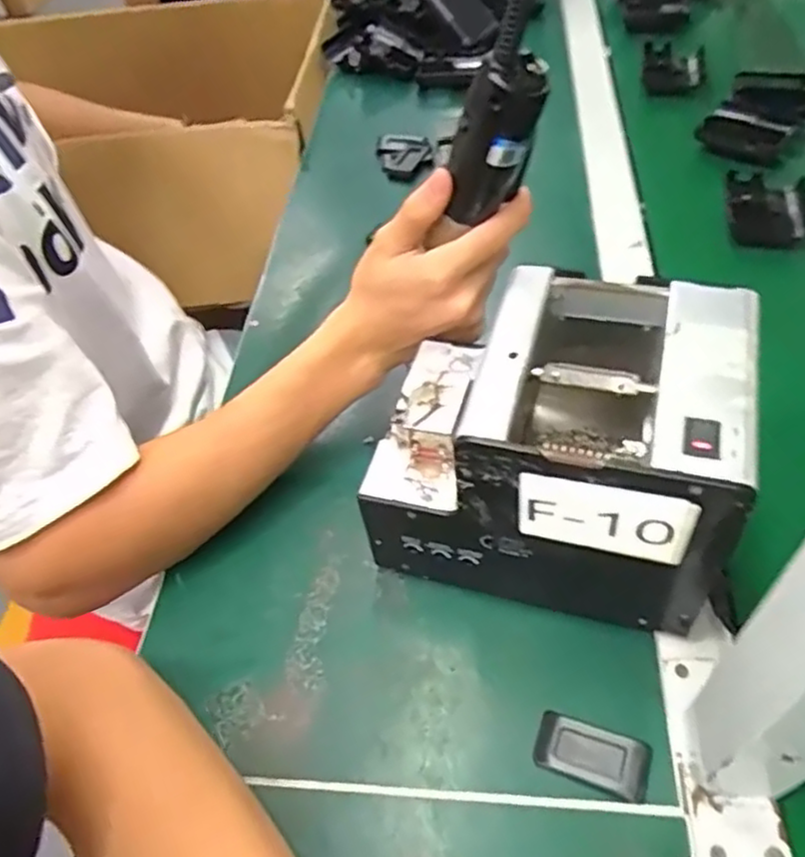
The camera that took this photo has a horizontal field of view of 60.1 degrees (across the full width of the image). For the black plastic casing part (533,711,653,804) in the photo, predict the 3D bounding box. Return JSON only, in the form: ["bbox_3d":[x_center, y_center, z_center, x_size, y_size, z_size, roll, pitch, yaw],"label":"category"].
[{"bbox_3d":[0.096,0.164,0.350,0.055,0.005,0.029,13,53,17],"label":"black plastic casing part"}]

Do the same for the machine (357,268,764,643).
[{"bbox_3d":[0.079,0.008,0.383,0.178,0.142,0.130,10,55,15],"label":"machine"}]

